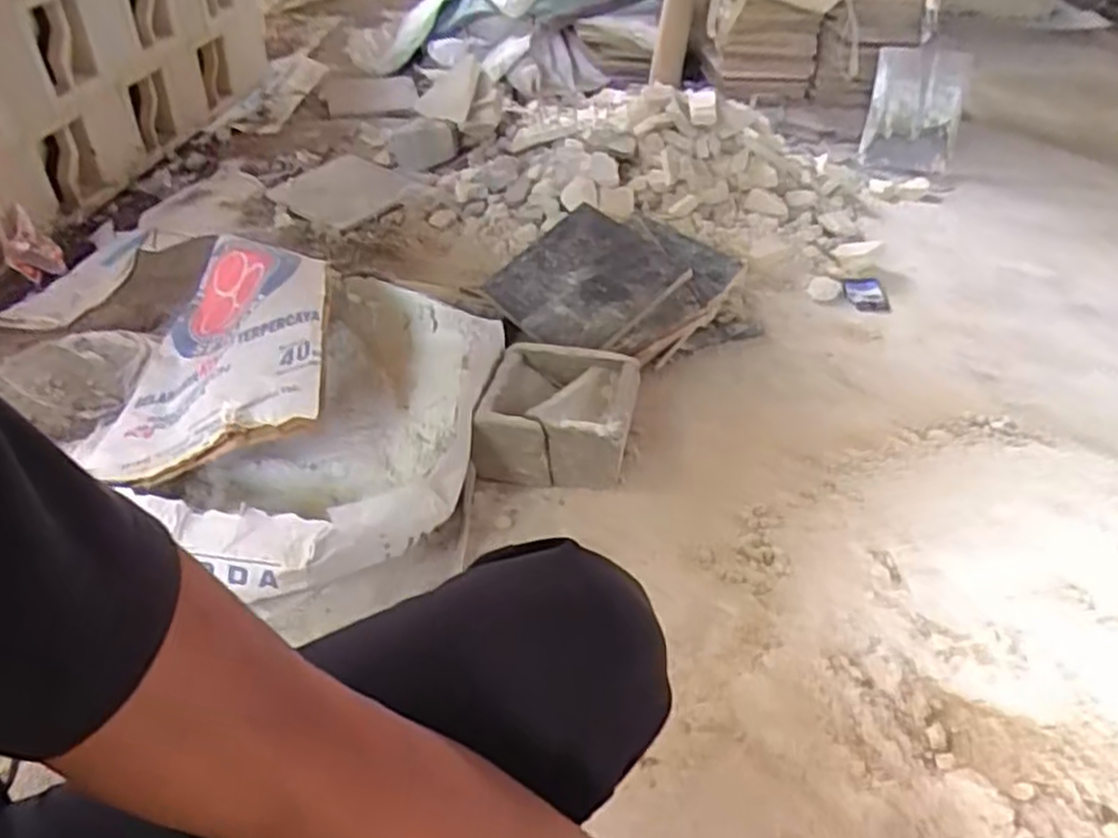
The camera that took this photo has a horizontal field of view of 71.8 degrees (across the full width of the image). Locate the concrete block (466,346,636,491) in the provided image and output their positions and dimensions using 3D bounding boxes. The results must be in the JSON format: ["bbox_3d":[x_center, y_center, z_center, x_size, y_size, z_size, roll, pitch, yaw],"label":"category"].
[{"bbox_3d":[0.002,-0.001,1.072,0.193,0.111,0.200,10,41,8],"label":"concrete block"}]

